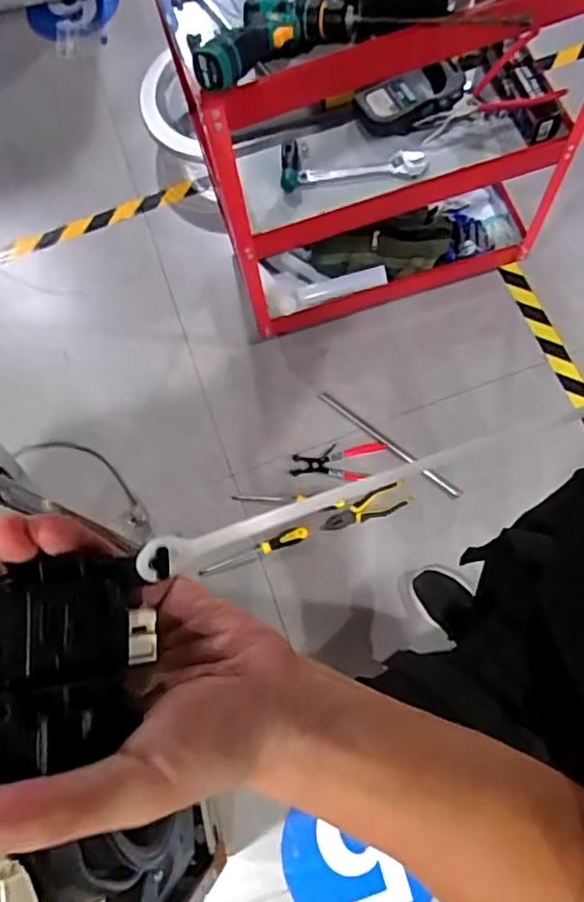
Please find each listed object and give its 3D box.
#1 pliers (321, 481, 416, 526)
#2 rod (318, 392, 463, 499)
[{"bbox_3d":[0.157,0.123,1.289,0.189,0.029,0.060,-24,72,-3],"label":"pliers"},{"bbox_3d":[0.209,-0.018,1.347,0.383,0.015,0.024,39,73,15],"label":"rod"}]

